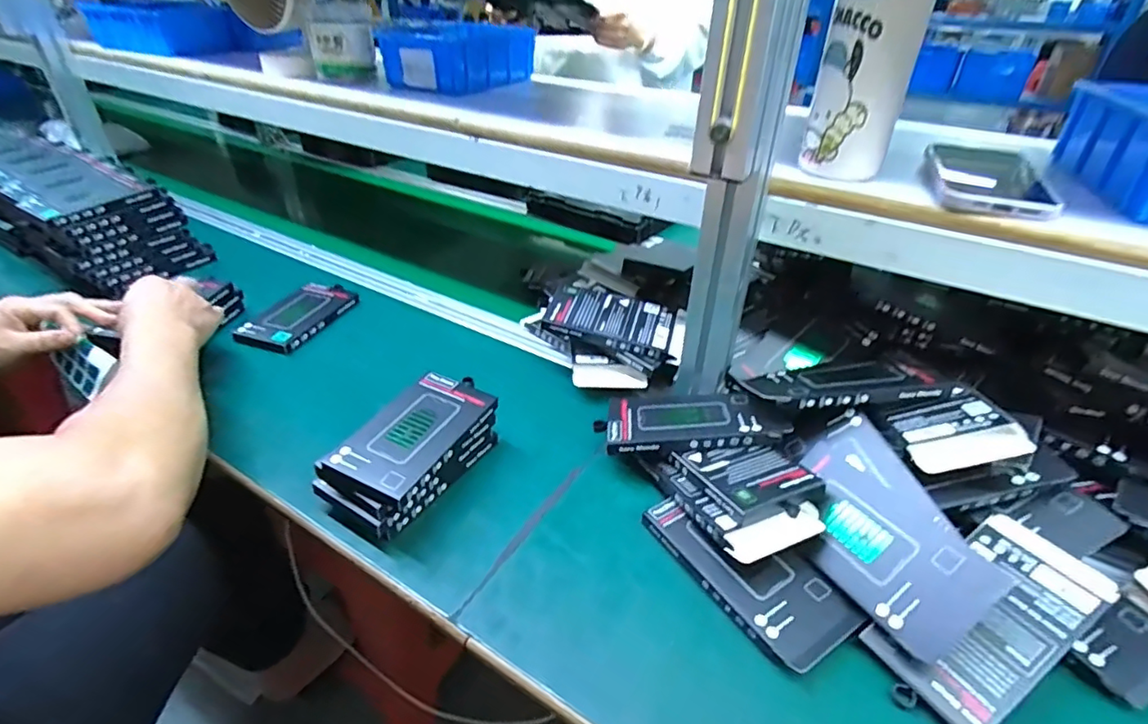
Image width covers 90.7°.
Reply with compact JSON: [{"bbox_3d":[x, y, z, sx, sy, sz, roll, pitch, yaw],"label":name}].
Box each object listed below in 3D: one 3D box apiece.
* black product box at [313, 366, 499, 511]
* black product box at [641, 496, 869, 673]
[{"bbox_3d":[-0.132,0.059,0.479,0.077,0.023,0.142,18,38,24],"label":"black product box"},{"bbox_3d":[0.127,0.152,0.424,0.072,0.017,0.152,-21,40,-28],"label":"black product box"}]

